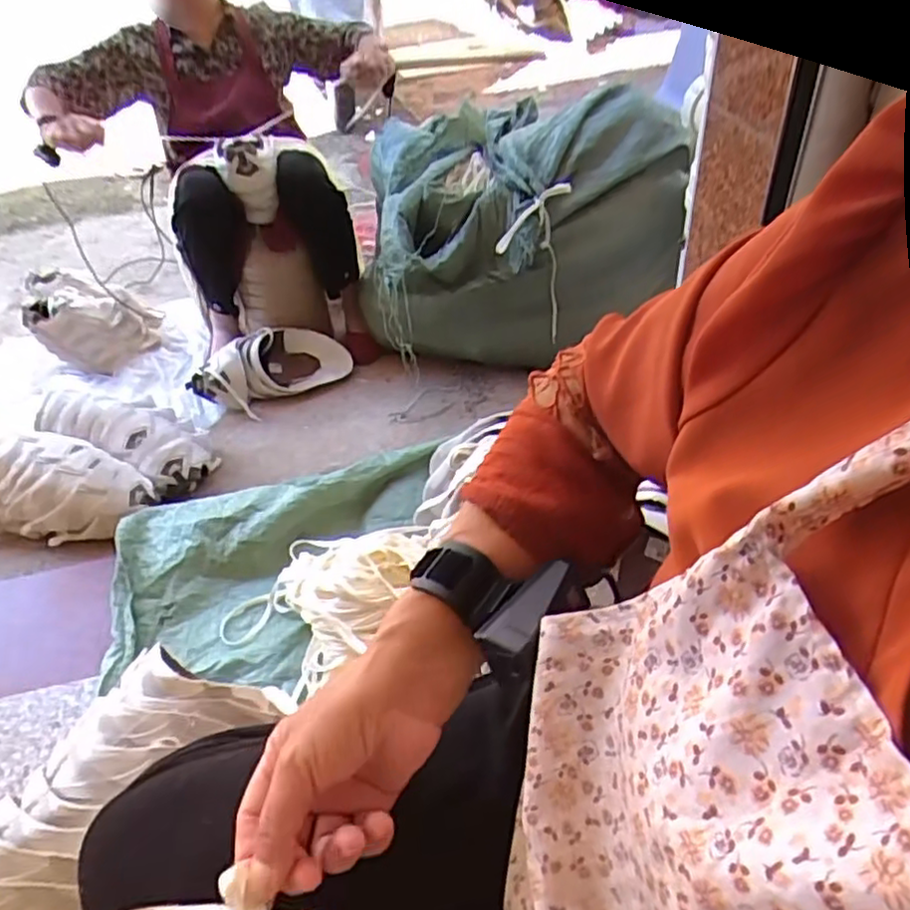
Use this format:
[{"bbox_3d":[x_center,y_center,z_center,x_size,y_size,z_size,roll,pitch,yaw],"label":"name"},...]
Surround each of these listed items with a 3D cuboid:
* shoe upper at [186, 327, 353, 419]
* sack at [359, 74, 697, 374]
[{"bbox_3d":[-0.443,-0.214,1.631,0.380,0.117,0.169,-16,44,-8],"label":"shoe upper"},{"bbox_3d":[0.132,-0.498,1.574,0.687,0.487,0.510,-22,46,-14],"label":"sack"}]

